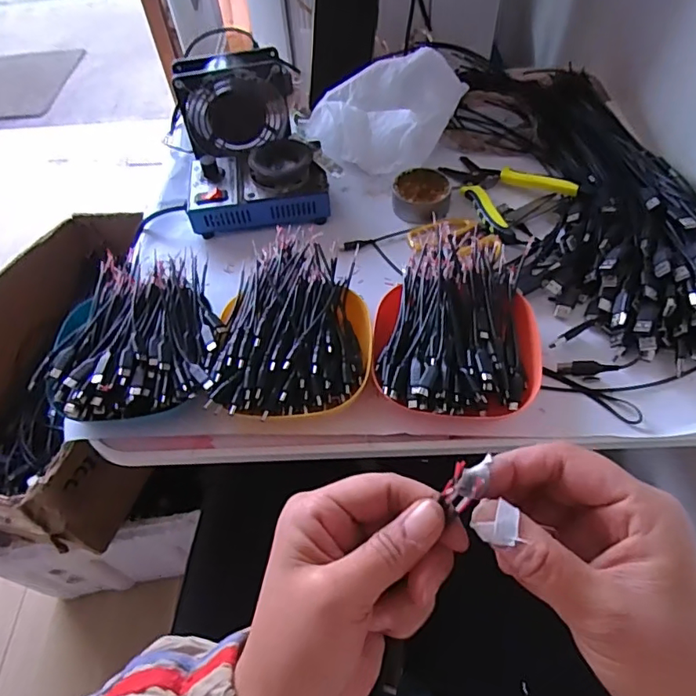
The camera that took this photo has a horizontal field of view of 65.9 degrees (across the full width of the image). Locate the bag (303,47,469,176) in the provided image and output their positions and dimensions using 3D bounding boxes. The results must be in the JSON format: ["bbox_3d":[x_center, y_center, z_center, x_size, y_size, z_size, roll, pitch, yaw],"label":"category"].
[{"bbox_3d":[0.037,-0.282,0.630,0.146,0.087,0.125,35,63,25],"label":"bag"}]

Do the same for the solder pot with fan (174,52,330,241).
[{"bbox_3d":[-0.115,-0.236,0.596,0.142,0.101,0.202,-14,55,-6],"label":"solder pot with fan"}]

